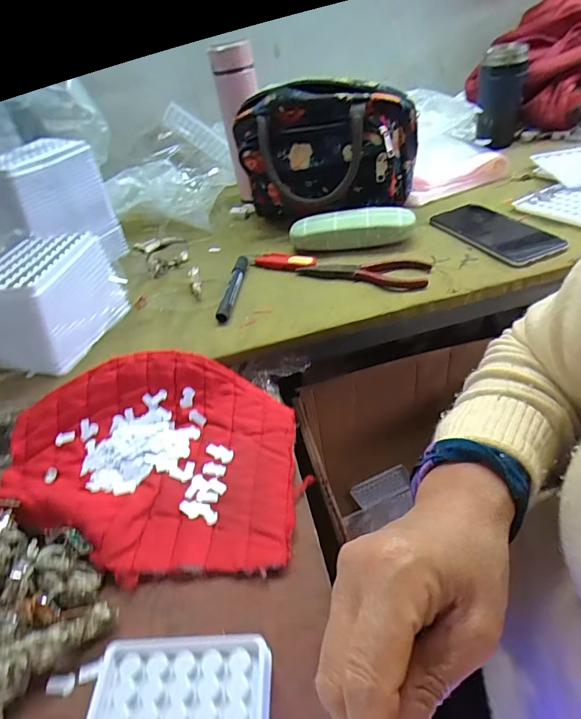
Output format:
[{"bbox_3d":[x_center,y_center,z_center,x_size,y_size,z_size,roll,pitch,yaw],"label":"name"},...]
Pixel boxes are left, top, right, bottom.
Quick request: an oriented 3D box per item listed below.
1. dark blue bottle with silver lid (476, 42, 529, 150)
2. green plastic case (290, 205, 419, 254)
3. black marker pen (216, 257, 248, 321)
[{"bbox_3d":[0.369,-0.461,0.770,0.075,0.142,0.064,9,43,23],"label":"dark blue bottle with silver lid"},{"bbox_3d":[0.078,-0.168,0.565,0.154,0.032,0.060,-4,39,8],"label":"green plastic case"},{"bbox_3d":[-0.067,-0.089,0.526,0.016,0.015,0.133,-3,40,10],"label":"black marker pen"}]

